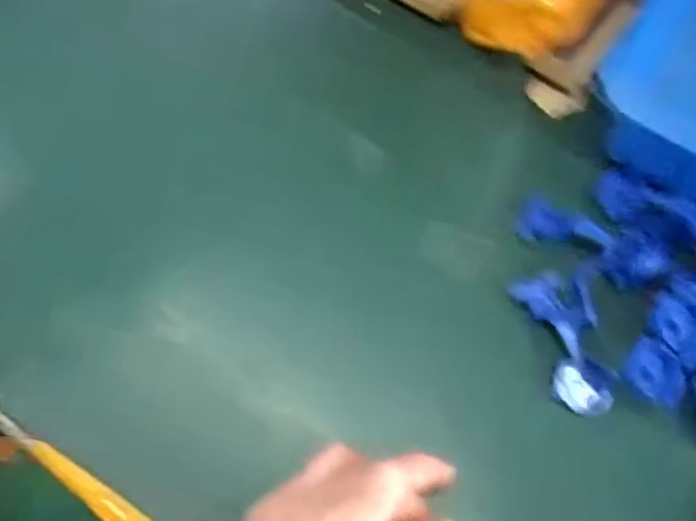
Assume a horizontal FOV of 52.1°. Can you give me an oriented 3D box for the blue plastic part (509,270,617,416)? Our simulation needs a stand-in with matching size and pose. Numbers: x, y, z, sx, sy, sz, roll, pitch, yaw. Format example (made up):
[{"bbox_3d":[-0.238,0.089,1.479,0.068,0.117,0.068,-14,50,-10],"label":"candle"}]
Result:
[{"bbox_3d":[0.123,0.044,0.397,0.044,0.020,0.082,-12,67,-3],"label":"blue plastic part"}]

